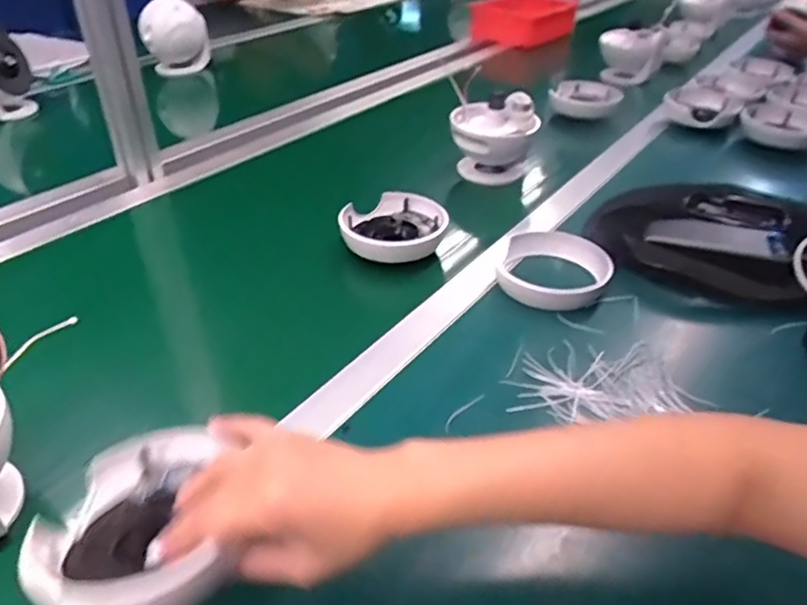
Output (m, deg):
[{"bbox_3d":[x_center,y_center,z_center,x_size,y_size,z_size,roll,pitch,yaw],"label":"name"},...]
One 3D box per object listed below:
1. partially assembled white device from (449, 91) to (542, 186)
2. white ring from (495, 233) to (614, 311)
[{"bbox_3d":[0.125,-0.230,0.862,0.118,0.098,0.103,6,34,8],"label":"partially assembled white device"},{"bbox_3d":[0.156,-0.033,0.644,0.108,0.031,0.111,2,37,-2],"label":"white ring"}]

